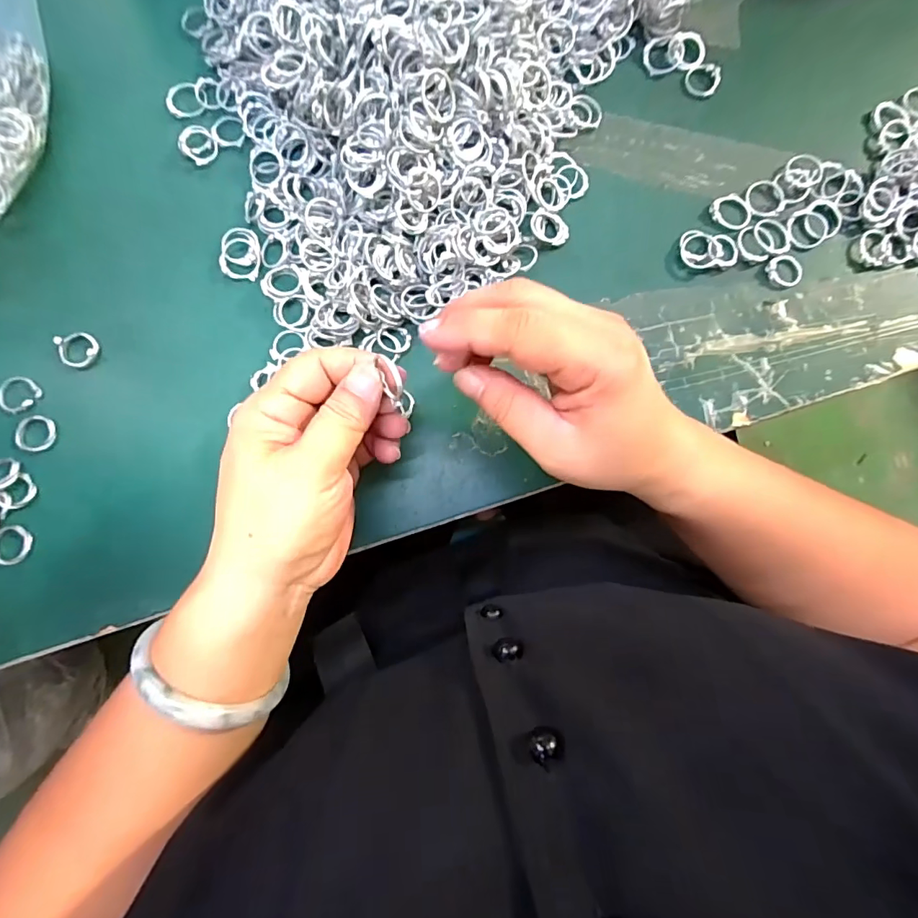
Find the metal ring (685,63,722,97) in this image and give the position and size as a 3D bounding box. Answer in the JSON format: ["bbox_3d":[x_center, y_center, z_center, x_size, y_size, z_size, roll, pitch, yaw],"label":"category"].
[{"bbox_3d":[0.158,-0.246,0.316,0.021,0.005,0.020,0,83,-1],"label":"metal ring"}]

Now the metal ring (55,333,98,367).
[{"bbox_3d":[-0.225,-0.065,0.288,0.022,0.007,0.022,0,83,-1],"label":"metal ring"}]

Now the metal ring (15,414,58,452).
[{"bbox_3d":[-0.244,-0.015,0.280,0.020,0.004,0.021,0,83,-1],"label":"metal ring"}]

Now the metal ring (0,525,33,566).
[{"bbox_3d":[-0.251,0.048,0.272,0.020,0.004,0.023,36,84,4],"label":"metal ring"}]

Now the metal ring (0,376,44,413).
[{"bbox_3d":[-0.257,-0.038,0.283,0.022,0.004,0.021,0,83,-1],"label":"metal ring"}]

